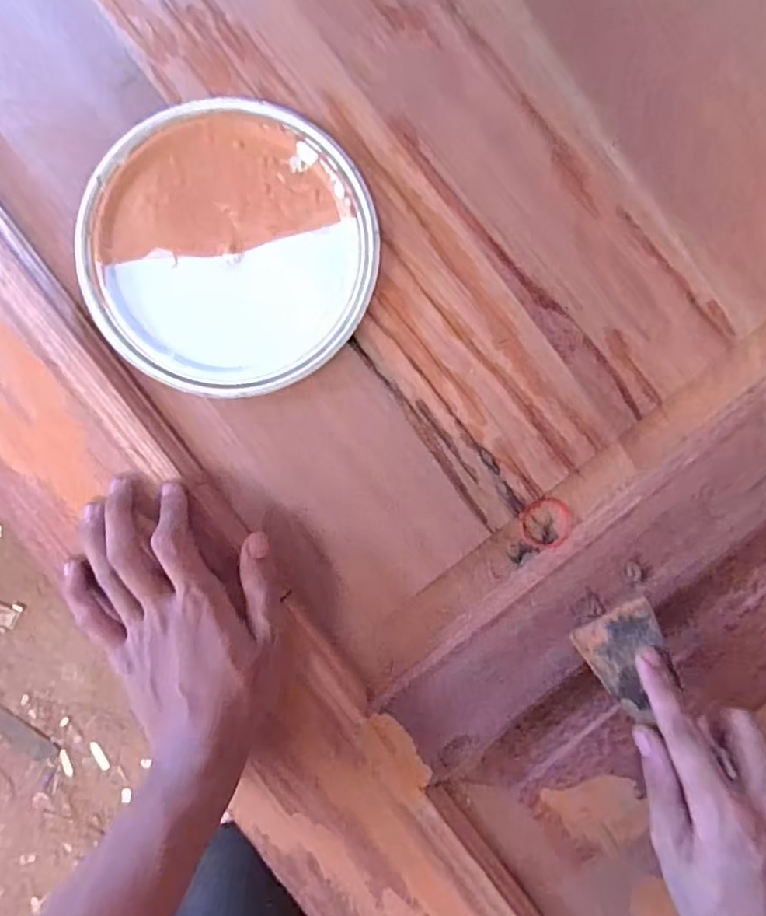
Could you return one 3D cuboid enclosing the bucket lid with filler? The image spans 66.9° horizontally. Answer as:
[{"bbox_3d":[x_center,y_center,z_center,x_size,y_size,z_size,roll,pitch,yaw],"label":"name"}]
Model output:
[{"bbox_3d":[-0.093,-0.129,0.360,0.173,0.011,0.174,0,89,-1],"label":"bucket lid with filler"}]

